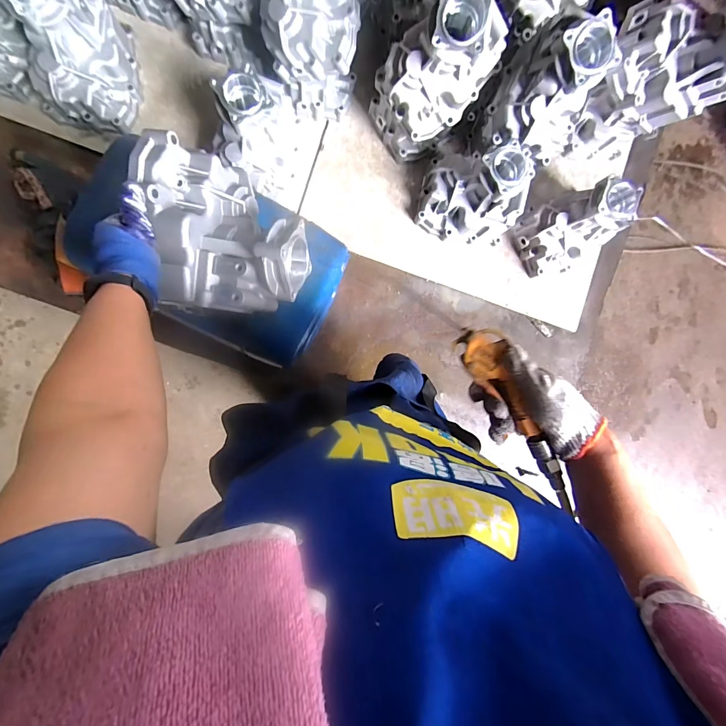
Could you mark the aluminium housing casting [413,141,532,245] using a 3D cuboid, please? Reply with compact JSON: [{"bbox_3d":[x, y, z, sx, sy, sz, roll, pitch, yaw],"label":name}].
[{"bbox_3d":[0.256,-0.394,0.817,0.216,0.201,0.173,3,91,-8],"label":"aluminium housing casting"}]

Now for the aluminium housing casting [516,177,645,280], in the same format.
[{"bbox_3d":[0.508,-0.321,0.848,0.202,0.199,0.171,-19,94,-8],"label":"aluminium housing casting"}]

